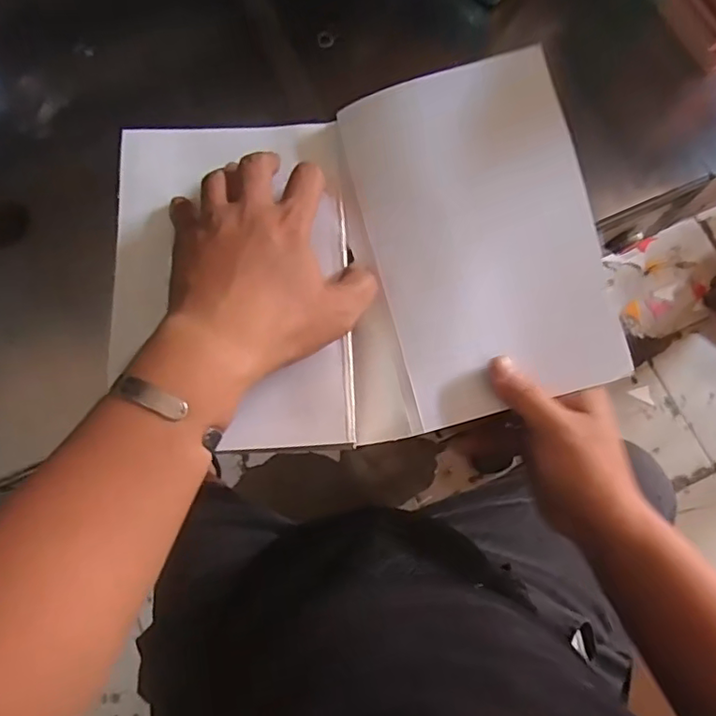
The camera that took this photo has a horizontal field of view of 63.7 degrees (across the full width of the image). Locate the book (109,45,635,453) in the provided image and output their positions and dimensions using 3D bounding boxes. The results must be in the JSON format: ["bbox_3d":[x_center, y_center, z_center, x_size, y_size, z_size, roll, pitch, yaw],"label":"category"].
[{"bbox_3d":[0.000,-0.065,0.379,0.319,0.068,0.226,-8,73,-3],"label":"book"}]

